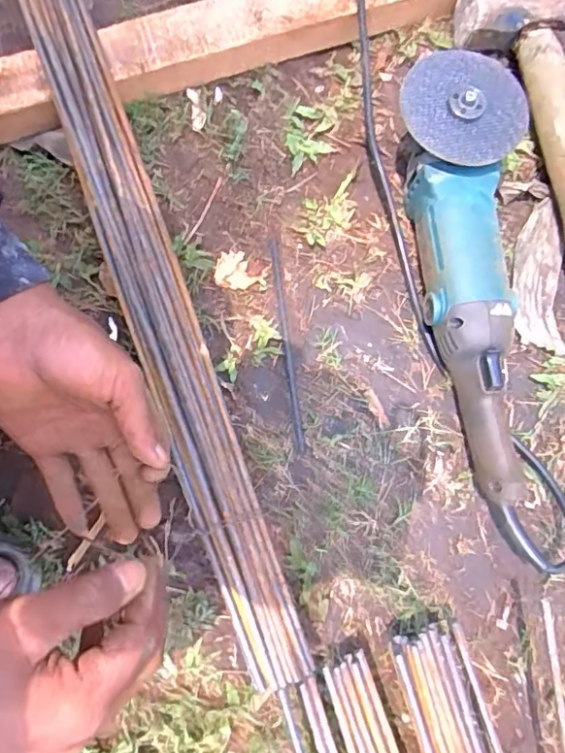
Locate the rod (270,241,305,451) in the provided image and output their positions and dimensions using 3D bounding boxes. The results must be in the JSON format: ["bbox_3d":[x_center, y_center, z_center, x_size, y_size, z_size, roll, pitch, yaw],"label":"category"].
[{"bbox_3d":[0.003,-0.029,0.469,0.007,0.004,0.181,-7,79,-2],"label":"rod"}]

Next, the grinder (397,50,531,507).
[{"bbox_3d":[0.154,-0.081,0.439,0.094,0.077,0.343,-6,80,-4],"label":"grinder"}]

